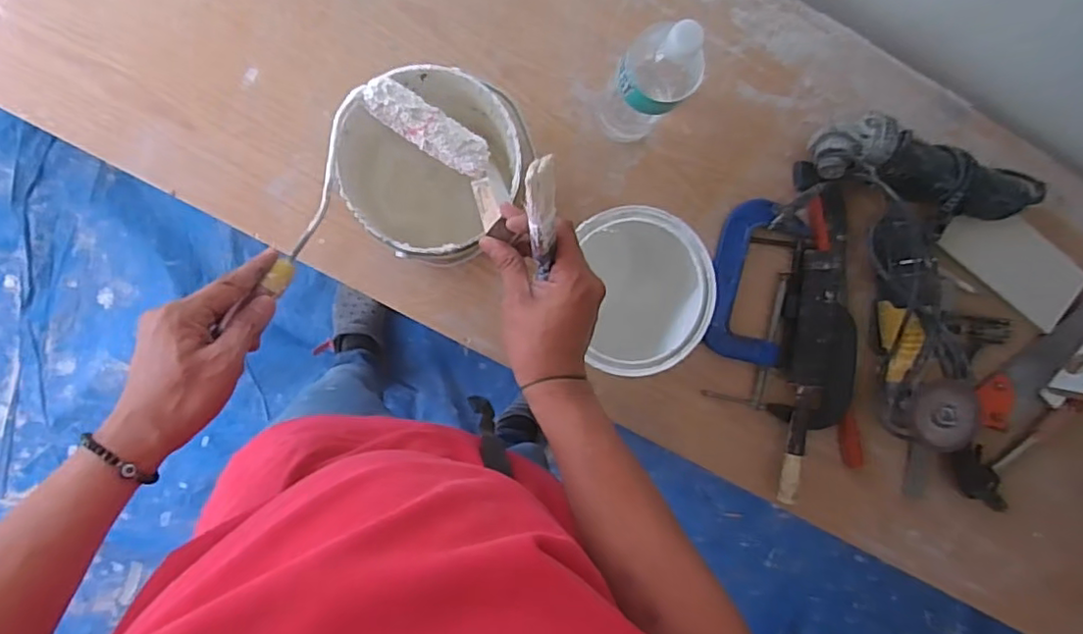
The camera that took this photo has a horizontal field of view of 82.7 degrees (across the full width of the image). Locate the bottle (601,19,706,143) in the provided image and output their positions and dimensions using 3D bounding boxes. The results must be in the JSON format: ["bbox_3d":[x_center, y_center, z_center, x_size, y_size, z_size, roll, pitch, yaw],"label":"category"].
[{"bbox_3d":[0.110,-0.246,0.664,0.069,0.262,0.078,-44,96,-1],"label":"bottle"}]

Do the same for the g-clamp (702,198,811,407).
[{"bbox_3d":[0.277,-0.014,0.801,0.110,0.028,0.260,13,91,-5],"label":"g-clamp"}]

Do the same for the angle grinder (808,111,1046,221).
[{"bbox_3d":[0.493,-0.182,0.778,0.312,0.078,0.085,15,91,-5],"label":"angle grinder"}]

